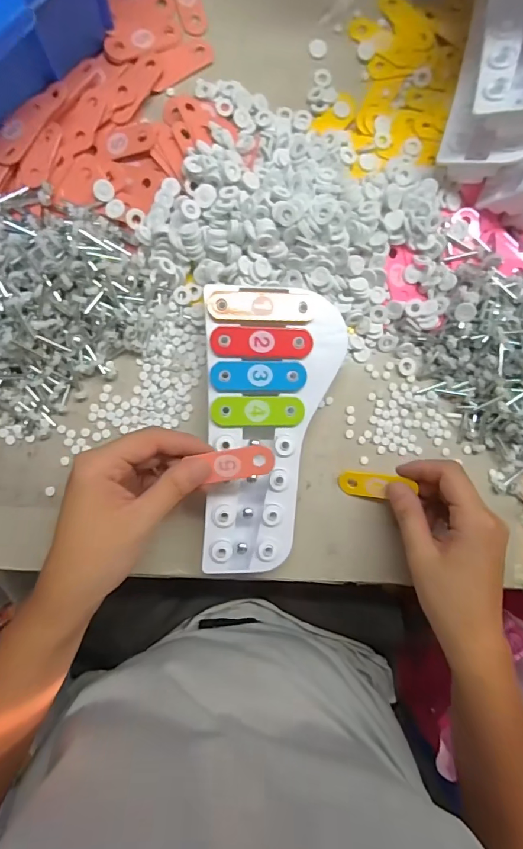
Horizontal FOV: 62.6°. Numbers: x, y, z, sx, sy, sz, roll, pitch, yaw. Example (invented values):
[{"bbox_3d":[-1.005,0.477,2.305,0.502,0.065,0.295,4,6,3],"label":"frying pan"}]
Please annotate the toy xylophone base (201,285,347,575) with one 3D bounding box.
[{"bbox_3d":[0.009,0.003,0.353,0.105,0.040,0.223,1,90,-6],"label":"toy xylophone base"}]

